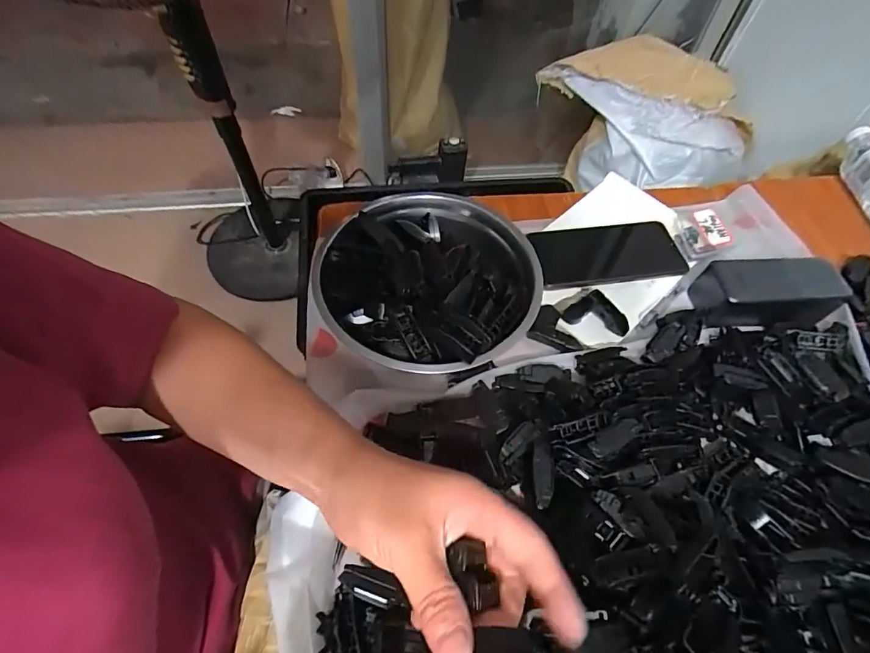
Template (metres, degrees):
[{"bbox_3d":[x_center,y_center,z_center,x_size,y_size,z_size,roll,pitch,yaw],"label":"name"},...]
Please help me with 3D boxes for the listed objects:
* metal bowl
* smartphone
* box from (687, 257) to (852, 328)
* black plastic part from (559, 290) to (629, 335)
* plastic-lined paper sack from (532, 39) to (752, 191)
[{"bbox_3d":[-0.004,-0.043,0.432,0.194,0.064,0.200,1,56,-2],"label":"metal bowl"},{"bbox_3d":[0.186,-0.081,0.500,0.170,0.008,0.081,-3,57,-5],"label":"smartphone"},{"bbox_3d":[0.340,-0.033,0.463,0.126,0.062,0.057,3,56,-1],"label":"box"},{"bbox_3d":[0.163,-0.009,0.454,0.051,0.008,0.054,-30,63,-21],"label":"black plastic part"},{"bbox_3d":[0.488,-0.475,1.131,0.497,0.356,0.165,22,58,11],"label":"plastic-lined paper sack"}]

